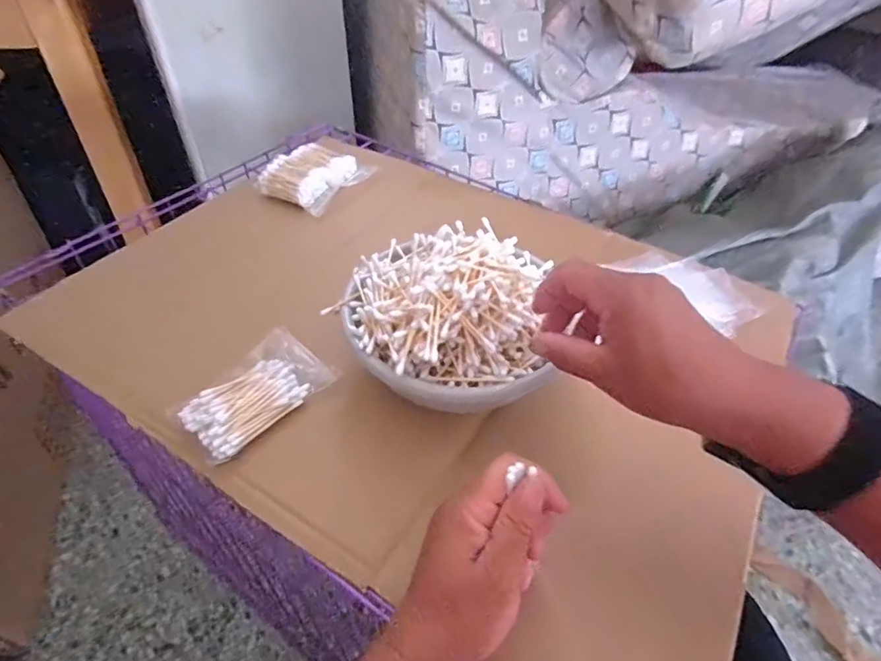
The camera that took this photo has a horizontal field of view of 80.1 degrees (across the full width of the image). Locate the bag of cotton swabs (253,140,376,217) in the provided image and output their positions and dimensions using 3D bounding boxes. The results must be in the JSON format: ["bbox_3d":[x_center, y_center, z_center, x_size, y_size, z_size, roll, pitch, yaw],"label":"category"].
[{"bbox_3d":[-0.156,-0.197,0.662,0.110,0.027,0.110,26,49,21],"label":"bag of cotton swabs"}]

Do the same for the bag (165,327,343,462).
[{"bbox_3d":[-0.150,0.046,0.420,0.071,0.020,0.112,33,52,26],"label":"bag"}]

